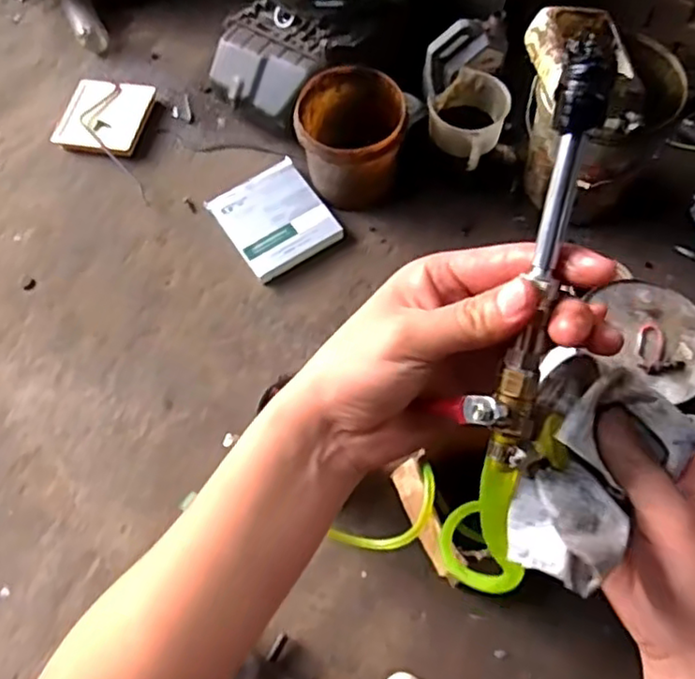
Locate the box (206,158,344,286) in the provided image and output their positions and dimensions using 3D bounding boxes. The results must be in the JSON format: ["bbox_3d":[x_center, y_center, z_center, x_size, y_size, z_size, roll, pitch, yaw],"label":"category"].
[{"bbox_3d":[-0.191,-0.315,1.722,0.253,0.037,0.298,-30,69,-11],"label":"box"}]

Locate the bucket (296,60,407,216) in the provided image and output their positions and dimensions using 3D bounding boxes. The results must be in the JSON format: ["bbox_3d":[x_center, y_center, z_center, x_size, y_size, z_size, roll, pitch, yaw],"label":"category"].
[{"bbox_3d":[0.008,-0.496,1.649,0.250,0.238,0.275,0,66,1],"label":"bucket"}]

